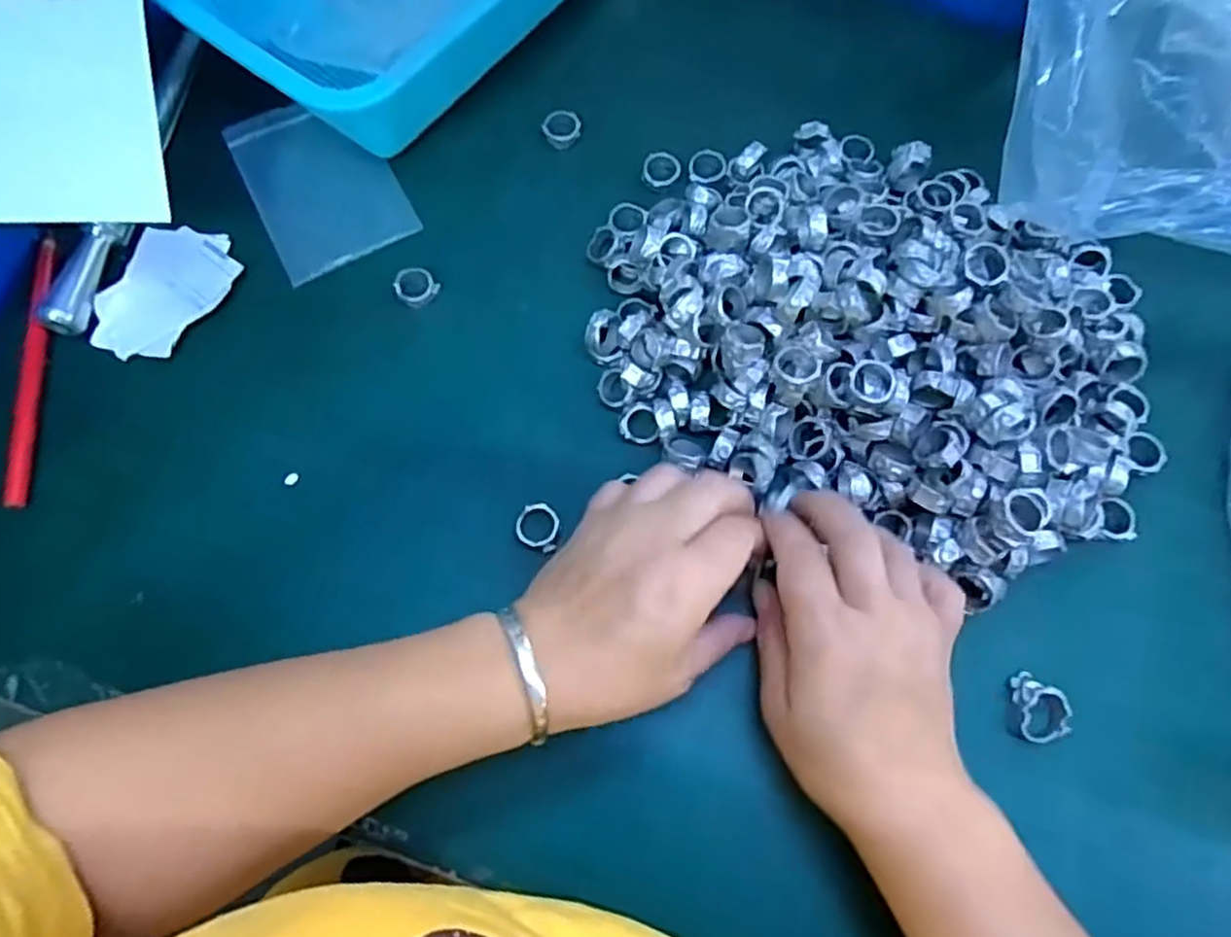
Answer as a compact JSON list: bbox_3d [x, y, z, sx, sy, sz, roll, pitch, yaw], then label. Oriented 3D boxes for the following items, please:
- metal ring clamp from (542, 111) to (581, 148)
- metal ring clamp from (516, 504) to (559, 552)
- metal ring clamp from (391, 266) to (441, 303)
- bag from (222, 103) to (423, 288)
[{"bbox_3d":[-0.032,-0.202,0.422,0.023,0.006,0.021,-43,77,-11],"label":"metal ring clamp"},{"bbox_3d":[-0.038,0.029,0.353,0.021,0.004,0.024,7,73,4],"label":"metal ring clamp"},{"bbox_3d":[-0.111,-0.101,0.391,0.023,0.007,0.020,42,79,13],"label":"metal ring clamp"},{"bbox_3d":[-0.173,-0.169,0.419,0.077,0.005,0.117,-28,74,-7],"label":"bag"}]

